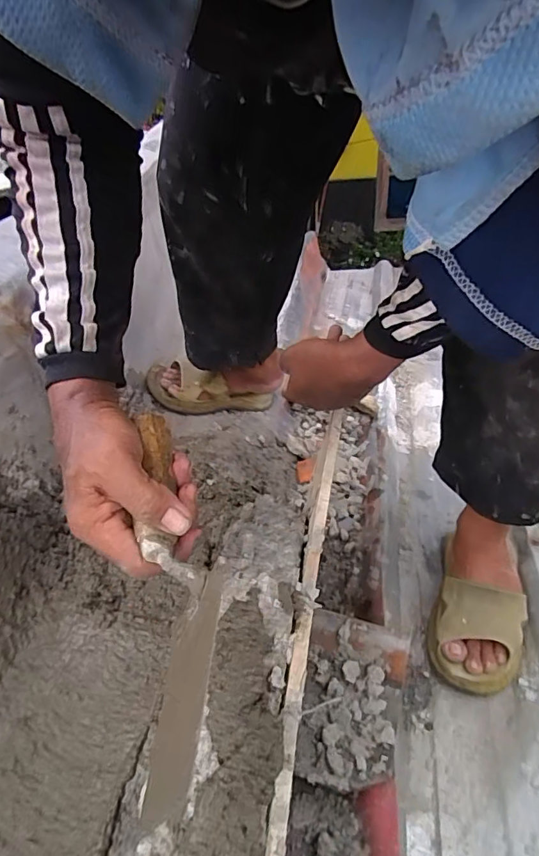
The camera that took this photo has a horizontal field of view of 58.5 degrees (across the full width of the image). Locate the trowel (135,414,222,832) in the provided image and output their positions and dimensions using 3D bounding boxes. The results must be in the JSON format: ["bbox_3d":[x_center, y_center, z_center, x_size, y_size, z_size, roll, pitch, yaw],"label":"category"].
[{"bbox_3d":[-0.063,0.092,0.319,0.056,0.063,0.261,-12,53,-4],"label":"trowel"}]

